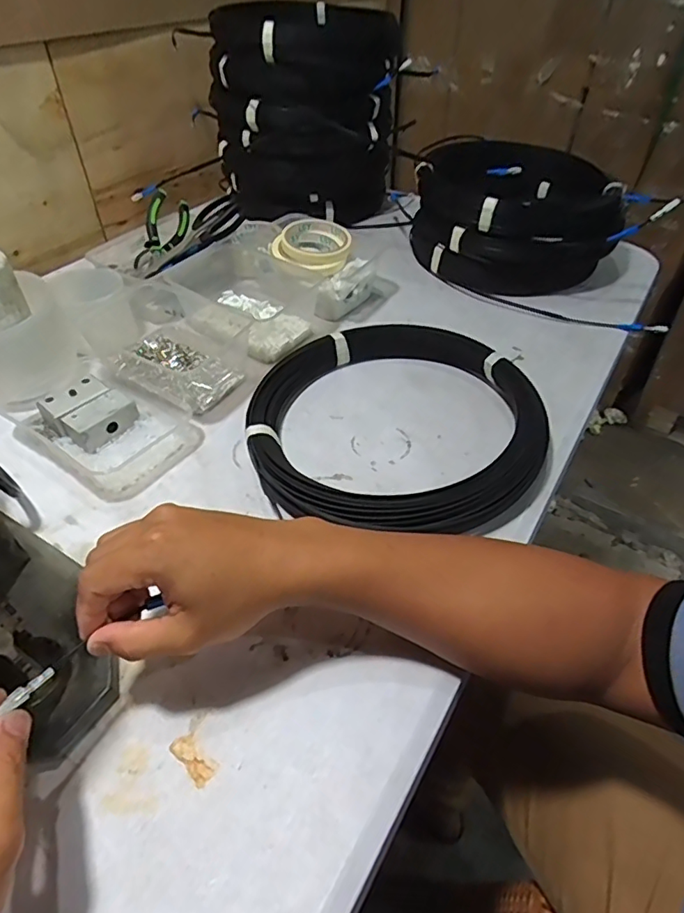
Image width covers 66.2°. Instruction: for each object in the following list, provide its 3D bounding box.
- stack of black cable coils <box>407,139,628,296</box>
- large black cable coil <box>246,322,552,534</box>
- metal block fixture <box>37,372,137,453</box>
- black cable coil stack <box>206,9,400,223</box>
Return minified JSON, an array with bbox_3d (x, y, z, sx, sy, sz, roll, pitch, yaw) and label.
[{"bbox_3d":[0.244,-0.359,0.757,0.265,0.142,0.265,10,45,10],"label":"stack of black cable coils"},{"bbox_3d":[0.050,-0.036,0.521,0.278,0.042,0.284,0,44,0],"label":"large black cable coil"},{"bbox_3d":[-0.255,-0.045,0.532,0.071,0.035,0.062,26,49,24],"label":"metal block fixture"},{"bbox_3d":[-0.060,-0.550,0.848,0.263,0.252,0.290,-4,44,-5],"label":"black cable coil stack"}]

